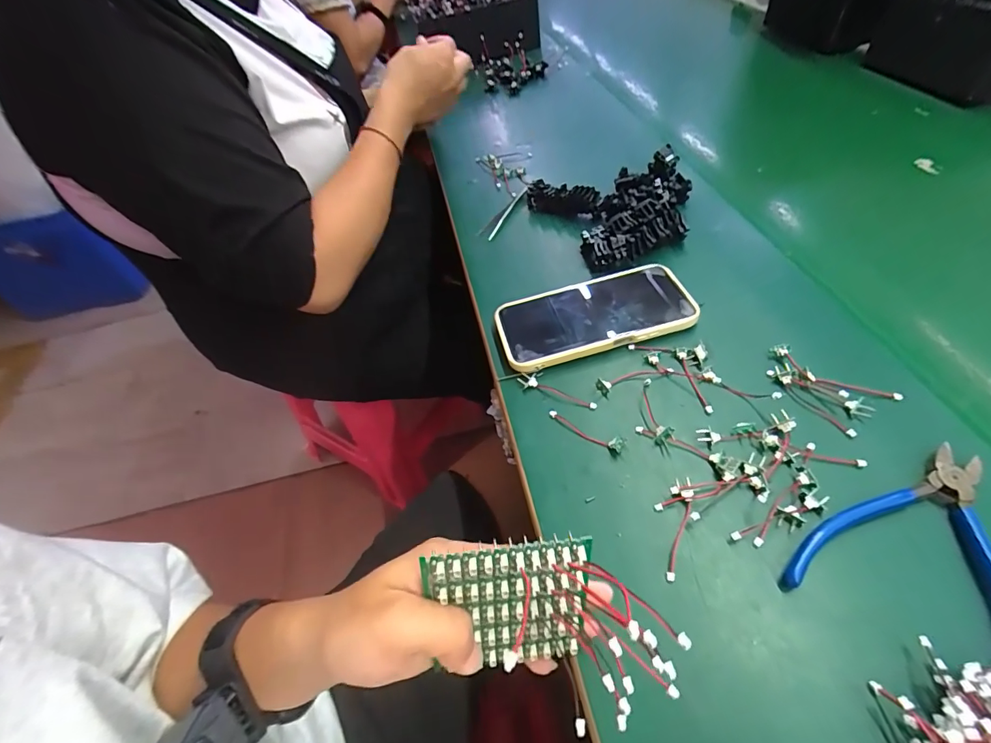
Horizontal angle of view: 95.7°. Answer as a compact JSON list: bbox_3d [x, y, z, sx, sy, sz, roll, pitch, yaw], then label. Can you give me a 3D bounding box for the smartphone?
[{"bbox_3d":[0.087,-0.052,0.403,0.168,0.015,0.083,-14,51,-1],"label":"smartphone"}]

